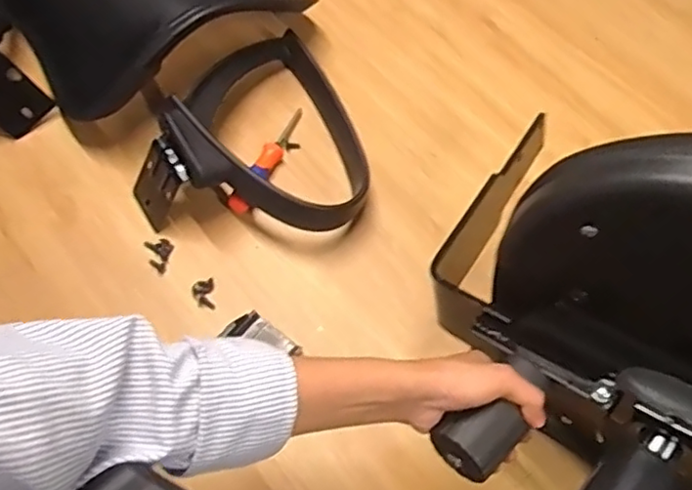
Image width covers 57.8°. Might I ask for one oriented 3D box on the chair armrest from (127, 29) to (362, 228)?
[{"bbox_3d":[-0.138,-0.148,0.802,0.280,0.110,0.310,-13,64,-10],"label":"chair armrest"}]

